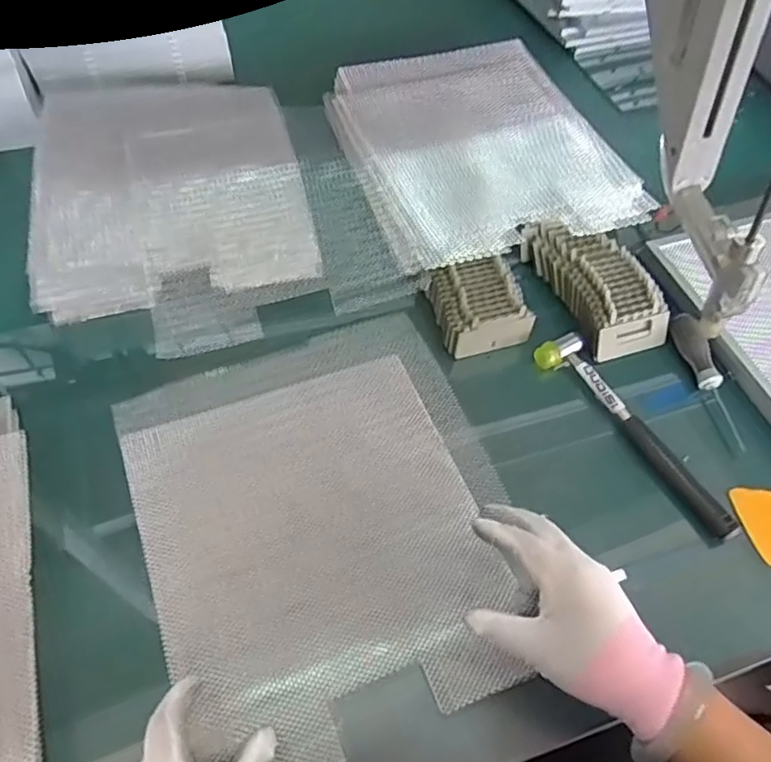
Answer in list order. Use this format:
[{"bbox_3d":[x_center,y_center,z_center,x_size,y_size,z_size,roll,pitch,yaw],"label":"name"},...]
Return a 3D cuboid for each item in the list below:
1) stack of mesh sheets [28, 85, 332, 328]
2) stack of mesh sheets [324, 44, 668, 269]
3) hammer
[{"bbox_3d":[-0.236,-0.217,0.669,0.278,0.030,0.287,-7,67,-13],"label":"stack of mesh sheets"},{"bbox_3d":[0.107,-0.304,0.754,0.312,0.040,0.397,-14,59,-13],"label":"stack of mesh sheets"},{"bbox_3d":[0.247,0.045,0.589,0.049,0.022,0.244,-28,63,-20],"label":"hammer"}]

